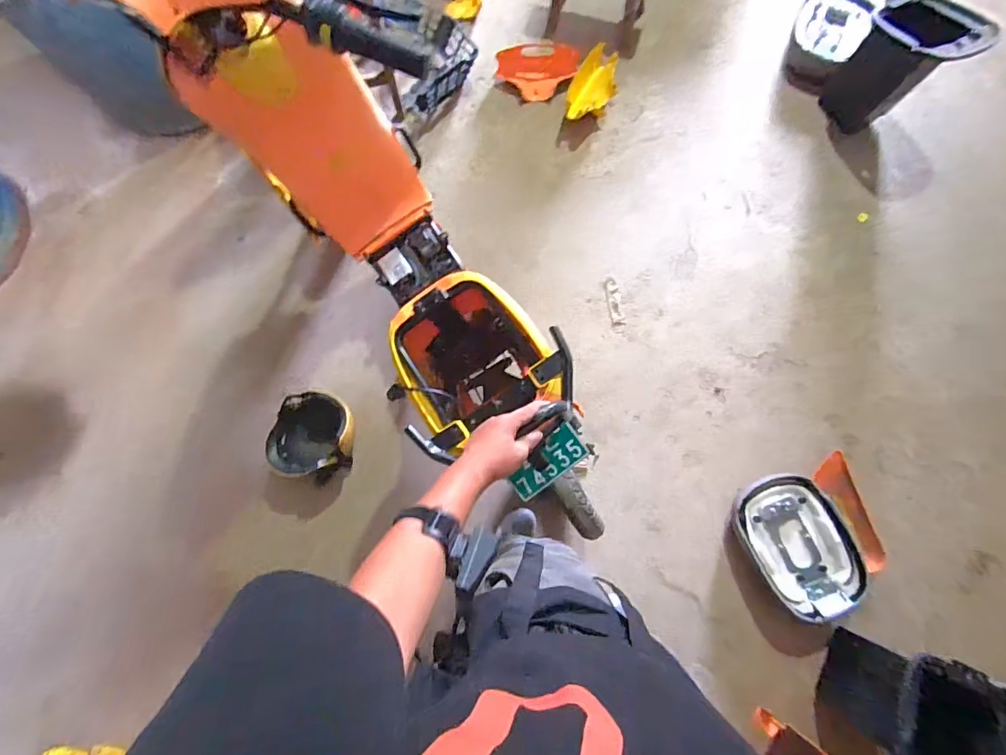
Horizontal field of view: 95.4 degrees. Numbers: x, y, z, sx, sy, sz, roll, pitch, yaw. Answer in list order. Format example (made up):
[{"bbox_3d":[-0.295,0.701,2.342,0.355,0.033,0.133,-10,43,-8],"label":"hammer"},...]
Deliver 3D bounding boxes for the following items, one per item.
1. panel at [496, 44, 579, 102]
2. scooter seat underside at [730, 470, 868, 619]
[{"bbox_3d":[0.119,-1.099,1.640,0.282,0.102,0.161,10,78,2],"label":"panel"},{"bbox_3d":[0.825,0.452,1.271,0.274,0.093,0.359,-23,79,-4],"label":"scooter seat underside"}]

